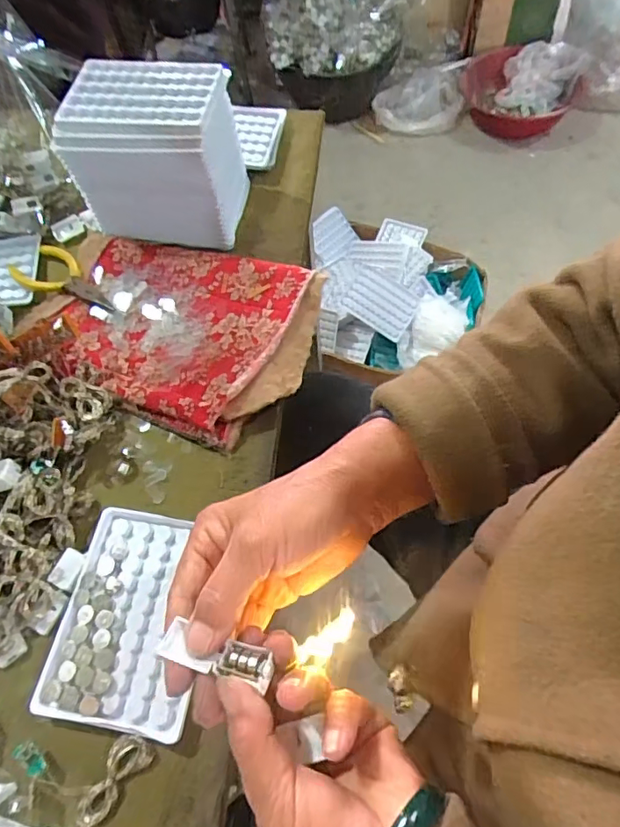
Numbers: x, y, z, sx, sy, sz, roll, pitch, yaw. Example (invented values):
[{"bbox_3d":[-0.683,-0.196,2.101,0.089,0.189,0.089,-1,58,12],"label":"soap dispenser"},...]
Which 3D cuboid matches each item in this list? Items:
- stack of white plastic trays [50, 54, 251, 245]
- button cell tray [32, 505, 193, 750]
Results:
[{"bbox_3d":[-0.131,-0.230,0.470,0.129,0.107,0.097,8,62,7],"label":"stack of white plastic trays"},{"bbox_3d":[-0.112,0.129,0.341,0.090,0.008,0.128,8,62,6],"label":"button cell tray"}]

